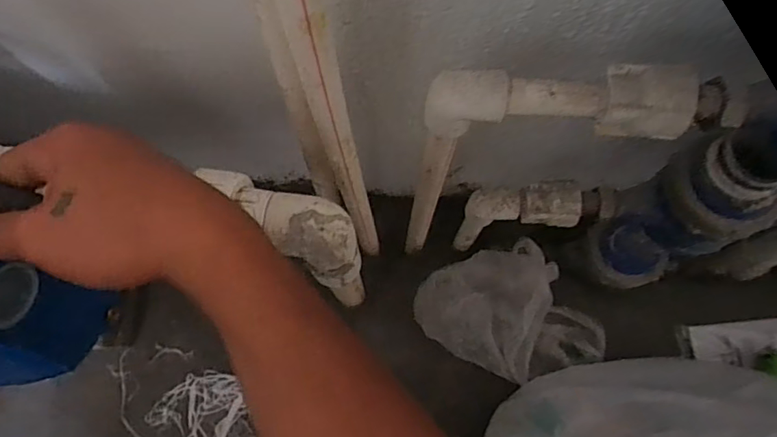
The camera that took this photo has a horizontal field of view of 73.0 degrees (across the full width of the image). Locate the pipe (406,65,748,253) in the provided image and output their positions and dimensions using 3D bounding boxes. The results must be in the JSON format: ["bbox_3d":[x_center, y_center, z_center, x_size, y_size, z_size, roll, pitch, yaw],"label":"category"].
[{"bbox_3d":[0.104,-0.036,0.381,0.184,0.219,0.041,-5,74,-1],"label":"pipe"}]

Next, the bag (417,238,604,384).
[{"bbox_3d":[0.127,0.105,0.553,0.179,0.063,0.147,-22,75,-6],"label":"bag"}]

